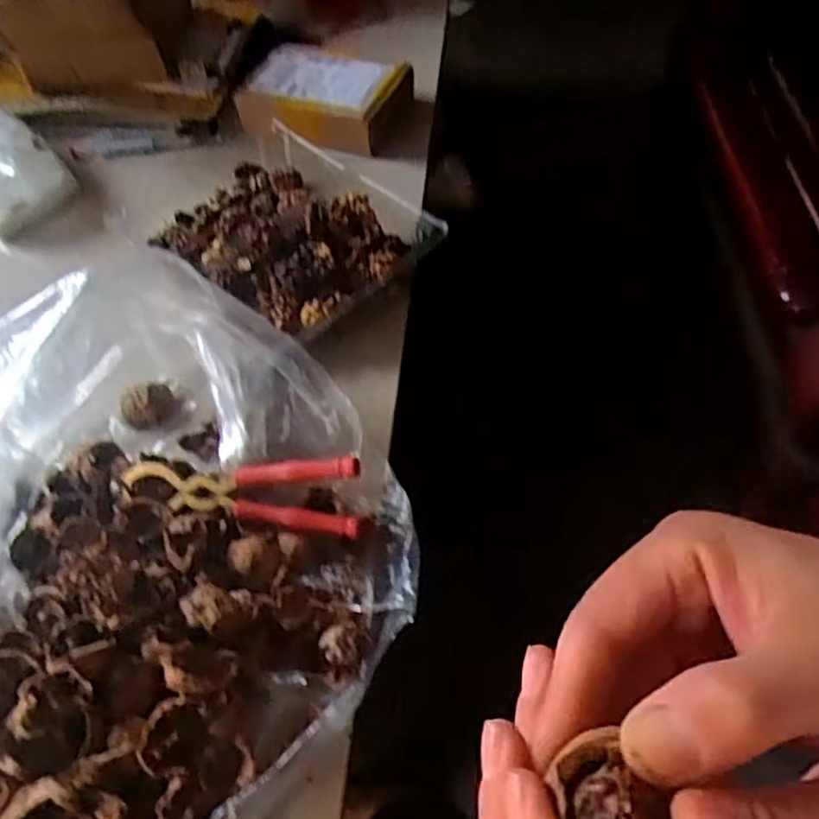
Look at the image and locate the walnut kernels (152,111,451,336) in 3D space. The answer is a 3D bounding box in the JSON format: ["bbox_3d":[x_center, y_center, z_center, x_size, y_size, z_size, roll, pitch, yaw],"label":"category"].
[{"bbox_3d":[-0.099,-0.143,0.564,0.173,0.041,0.217,-40,62,-20],"label":"walnut kernels"}]

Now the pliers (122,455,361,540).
[{"bbox_3d":[-0.106,0.054,0.435,0.155,0.016,0.046,-1,94,14],"label":"pliers"}]

